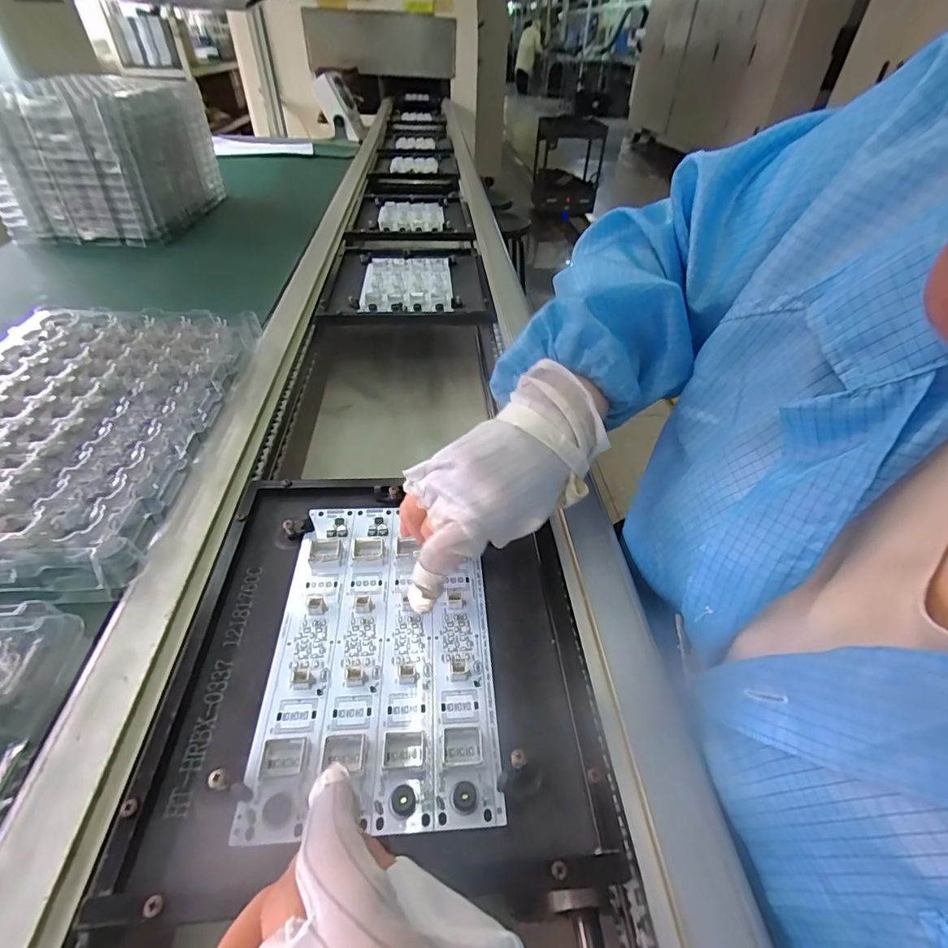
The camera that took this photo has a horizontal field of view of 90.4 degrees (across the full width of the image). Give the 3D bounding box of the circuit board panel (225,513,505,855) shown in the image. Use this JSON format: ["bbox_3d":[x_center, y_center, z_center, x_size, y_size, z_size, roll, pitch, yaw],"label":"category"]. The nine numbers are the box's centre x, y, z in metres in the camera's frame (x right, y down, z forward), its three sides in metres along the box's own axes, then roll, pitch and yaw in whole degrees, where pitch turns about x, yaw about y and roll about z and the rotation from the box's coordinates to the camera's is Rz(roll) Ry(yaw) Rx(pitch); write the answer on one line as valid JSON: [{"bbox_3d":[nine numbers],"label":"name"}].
[{"bbox_3d":[-0.056,0.099,0.297,0.127,0.008,0.203,0,43,-6],"label":"circuit board panel"}]

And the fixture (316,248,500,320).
[{"bbox_3d":[-0.098,-0.294,0.705,0.230,0.019,0.257,-5,45,-4],"label":"fixture"}]

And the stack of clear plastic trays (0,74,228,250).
[{"bbox_3d":[-0.589,-0.531,0.779,0.209,0.177,0.334,-2,45,-1],"label":"stack of clear plastic trays"}]

